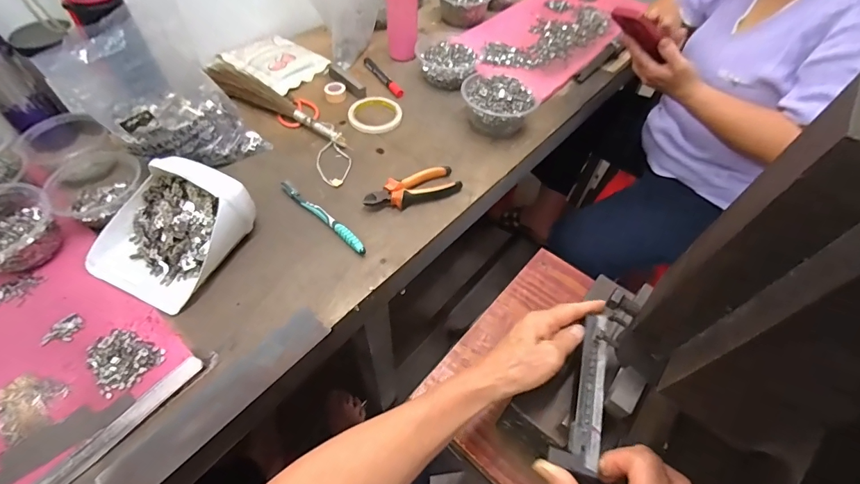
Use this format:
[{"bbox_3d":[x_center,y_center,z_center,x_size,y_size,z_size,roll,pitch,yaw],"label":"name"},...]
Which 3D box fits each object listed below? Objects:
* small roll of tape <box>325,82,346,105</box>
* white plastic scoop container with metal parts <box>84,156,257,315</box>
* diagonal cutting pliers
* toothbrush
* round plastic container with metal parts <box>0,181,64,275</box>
[{"bbox_3d":[-0.178,-0.284,0.749,0.039,0.023,0.033,-19,56,-16],"label":"small roll of tape"},{"bbox_3d":[-0.337,-0.017,0.509,0.153,0.088,0.167,21,55,13],"label":"white plastic scoop container with metal parts"},{"bbox_3d":[-0.026,-0.079,0.608,0.150,0.024,0.045,-21,57,-17],"label":"diagonal cutting pliers"},{"bbox_3d":[-0.158,-0.038,0.576,0.182,0.014,0.015,37,60,23],"label":"toothbrush"},{"bbox_3d":[-0.528,-0.012,0.494,0.105,0.063,0.113,1,53,-2],"label":"round plastic container with metal parts"}]

